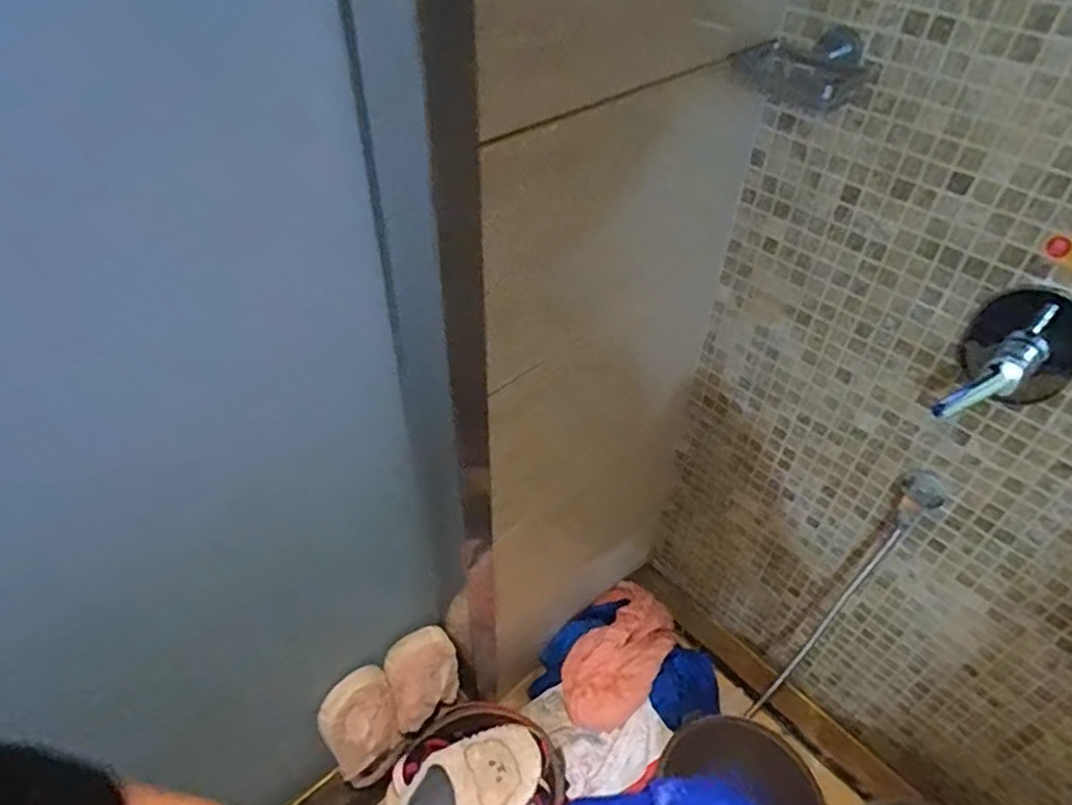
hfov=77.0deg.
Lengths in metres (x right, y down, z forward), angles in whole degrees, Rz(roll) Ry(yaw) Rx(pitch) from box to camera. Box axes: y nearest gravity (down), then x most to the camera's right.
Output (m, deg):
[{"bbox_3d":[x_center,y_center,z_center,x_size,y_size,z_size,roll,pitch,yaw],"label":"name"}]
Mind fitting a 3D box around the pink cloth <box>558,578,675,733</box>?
[{"bbox_3d":[0.162,0.473,1.290,0.167,0.065,0.301,21,46,18],"label":"pink cloth"}]

